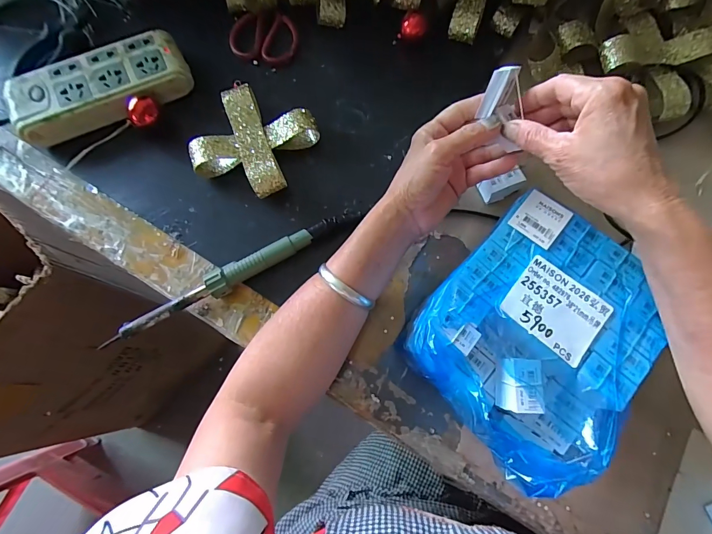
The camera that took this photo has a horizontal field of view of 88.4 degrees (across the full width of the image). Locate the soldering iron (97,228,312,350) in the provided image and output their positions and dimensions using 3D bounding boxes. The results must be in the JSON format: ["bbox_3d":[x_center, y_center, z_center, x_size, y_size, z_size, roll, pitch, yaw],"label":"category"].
[{"bbox_3d":[-0.137,0.019,0.355,0.205,0.025,0.022,-30,77,-9],"label":"soldering iron"}]

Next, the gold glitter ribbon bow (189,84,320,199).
[{"bbox_3d":[-0.106,-0.130,0.386,0.102,0.038,0.103,26,75,6],"label":"gold glitter ribbon bow"}]

